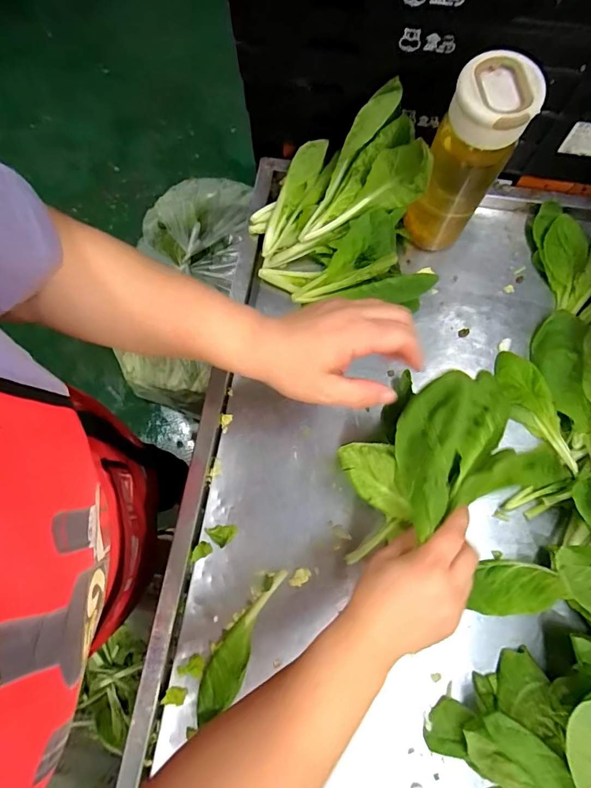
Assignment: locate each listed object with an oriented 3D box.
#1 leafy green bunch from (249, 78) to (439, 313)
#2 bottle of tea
[{"bbox_3d":[0.056,-0.211,0.495,0.209,0.131,0.192,5,76,2],"label":"leafy green bunch"},{"bbox_3d":[0.174,-0.234,0.455,0.070,0.204,0.064,0,76,0],"label":"bottle of tea"}]

